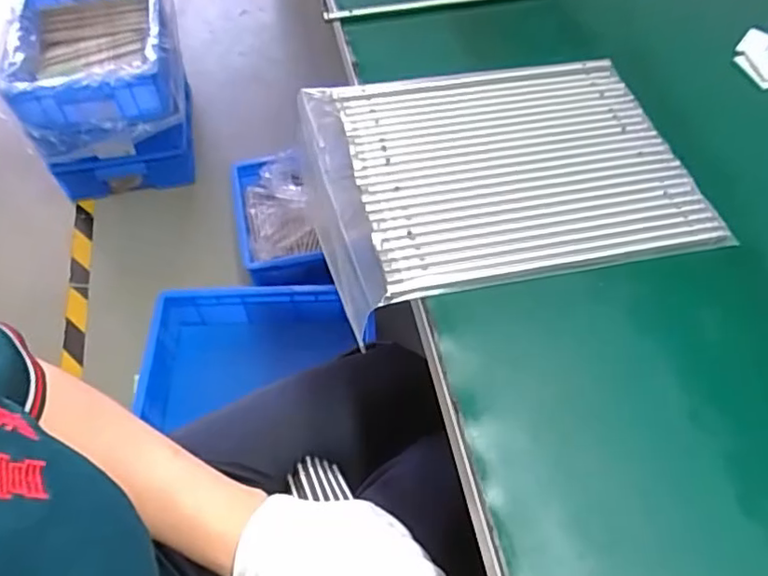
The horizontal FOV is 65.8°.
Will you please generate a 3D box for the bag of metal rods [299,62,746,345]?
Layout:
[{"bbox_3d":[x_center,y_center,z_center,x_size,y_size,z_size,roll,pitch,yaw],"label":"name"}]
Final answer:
[{"bbox_3d":[0.077,-0.085,0.411,0.249,0.015,0.194,-11,56,-9],"label":"bag of metal rods"}]

